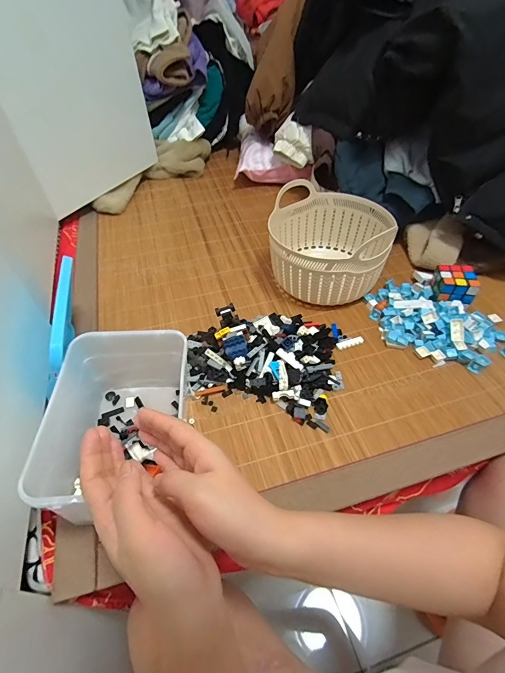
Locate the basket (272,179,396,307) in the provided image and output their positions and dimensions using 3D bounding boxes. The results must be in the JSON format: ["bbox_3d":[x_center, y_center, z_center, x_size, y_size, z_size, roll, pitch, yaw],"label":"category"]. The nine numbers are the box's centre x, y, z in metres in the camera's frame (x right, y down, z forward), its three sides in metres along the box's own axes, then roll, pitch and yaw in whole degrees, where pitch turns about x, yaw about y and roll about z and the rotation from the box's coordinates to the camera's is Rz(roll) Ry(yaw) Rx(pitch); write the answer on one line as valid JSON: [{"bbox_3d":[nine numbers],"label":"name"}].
[{"bbox_3d":[0.142,-0.165,0.660,0.214,0.125,0.226,5,49,6],"label":"basket"}]

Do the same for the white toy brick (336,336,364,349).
[{"bbox_3d":[0.164,0.011,0.581,0.046,0.008,0.014,-14,50,-11],"label":"white toy brick"}]

